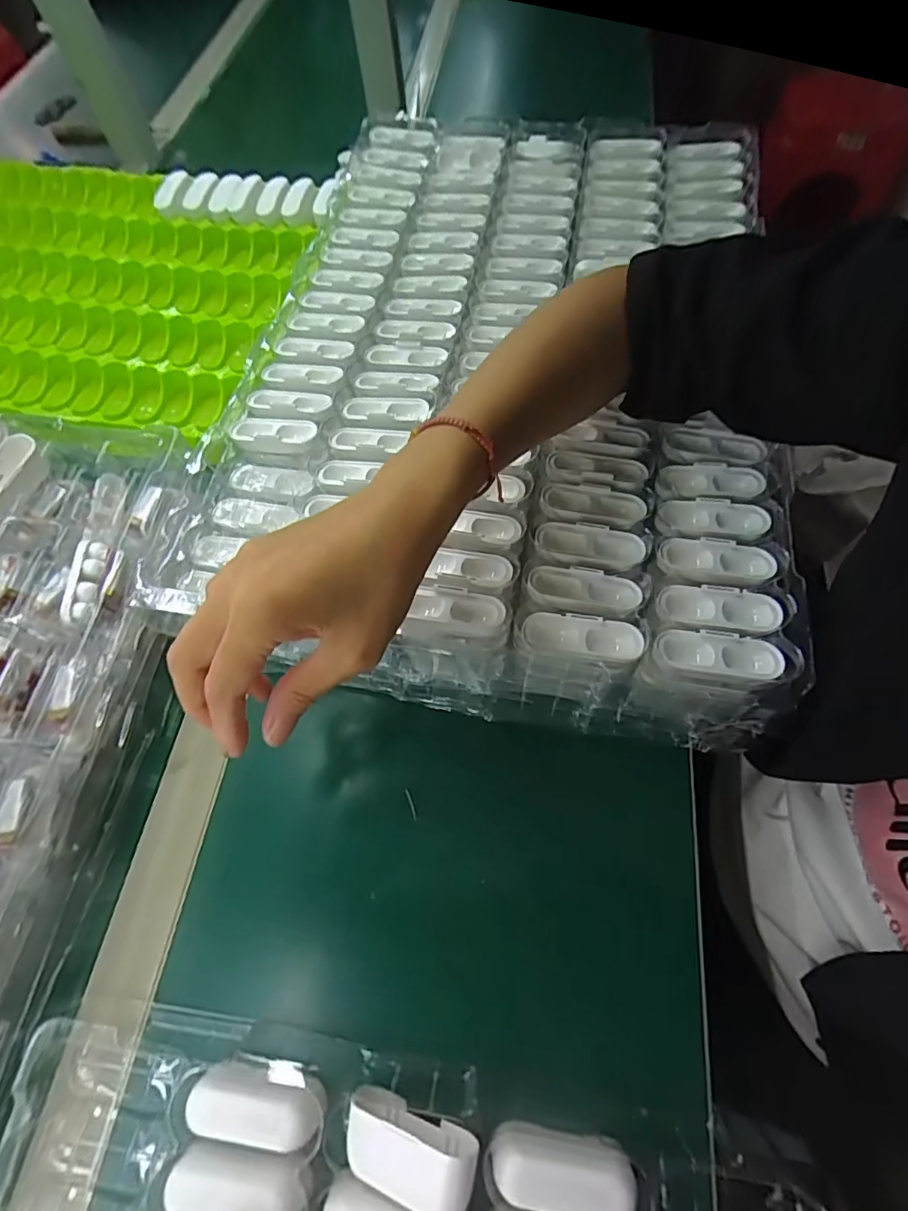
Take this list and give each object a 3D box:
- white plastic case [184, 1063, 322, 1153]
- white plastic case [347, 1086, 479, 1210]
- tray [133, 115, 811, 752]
[{"bbox_3d":[-0.096,0.245,0.270,0.064,0.028,0.028,6,63,6],"label":"white plastic case"},{"bbox_3d":[-0.020,0.251,0.248,0.063,0.023,0.029,2,61,27],"label":"white plastic case"},{"bbox_3d":[0.035,-0.219,0.439,0.409,0.035,0.596,9,63,7],"label":"tray"}]

